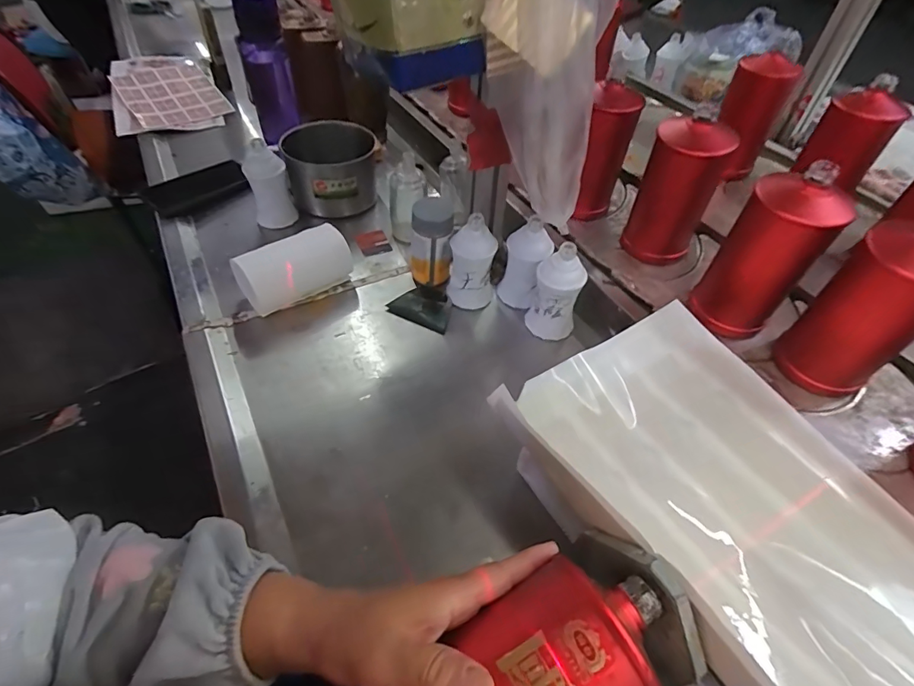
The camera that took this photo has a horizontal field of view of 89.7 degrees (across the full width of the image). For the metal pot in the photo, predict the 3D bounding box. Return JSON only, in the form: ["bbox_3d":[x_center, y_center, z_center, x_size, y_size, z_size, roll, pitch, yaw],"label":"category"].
[{"bbox_3d":[-0.192,-0.265,0.707,0.129,0.087,0.127,0,52,0],"label":"metal pot"}]

